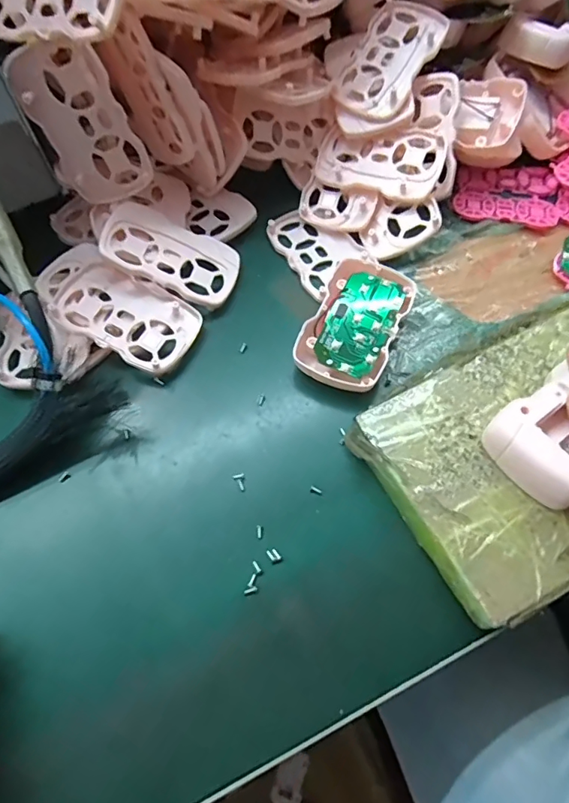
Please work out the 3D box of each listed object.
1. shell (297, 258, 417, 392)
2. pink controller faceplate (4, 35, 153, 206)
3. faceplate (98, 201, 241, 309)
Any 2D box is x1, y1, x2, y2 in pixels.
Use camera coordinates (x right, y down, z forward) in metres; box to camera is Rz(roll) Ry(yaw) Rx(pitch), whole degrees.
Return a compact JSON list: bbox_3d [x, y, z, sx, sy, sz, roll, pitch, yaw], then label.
[{"bbox_3d":[0.047,-0.052,0.305,0.053,0.021,0.105,23,65,11],"label":"shell"},{"bbox_3d":[-0.122,-0.164,0.286,0.056,0.088,0.009,-15,45,9],"label":"pink controller faceplate"},{"bbox_3d":[-0.075,-0.099,0.317,0.088,0.004,0.054,24,63,-13],"label":"faceplate"}]

